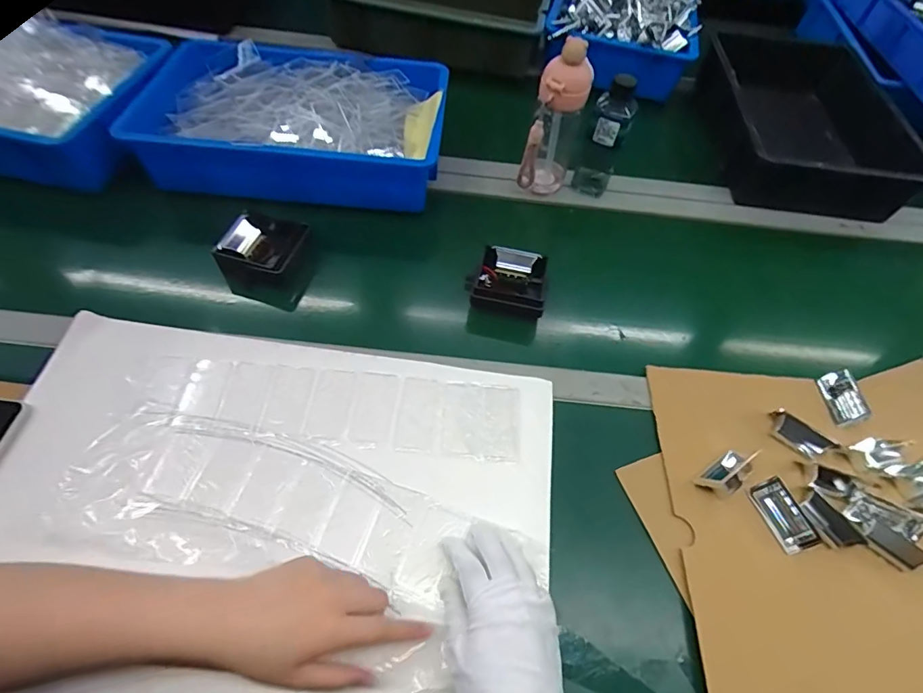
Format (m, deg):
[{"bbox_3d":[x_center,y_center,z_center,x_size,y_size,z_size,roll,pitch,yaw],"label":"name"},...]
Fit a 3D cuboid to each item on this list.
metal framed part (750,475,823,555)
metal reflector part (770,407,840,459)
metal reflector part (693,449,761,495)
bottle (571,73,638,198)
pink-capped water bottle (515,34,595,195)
[{"bbox_3d":[0.308,0.161,0.454,0.030,0.022,0.063,-17,60,-15],"label":"metal framed part"},{"bbox_3d":[0.363,0.094,0.505,0.063,0.018,0.035,35,61,17],"label":"metal reflector part"},{"bbox_3d":[0.273,0.123,0.477,0.072,0.025,0.031,-29,64,-22],"label":"metal reflector part"},{"bbox_3d":[0.202,-0.296,0.674,0.057,0.155,0.058,21,58,8],"label":"bottle"},{"bbox_3d":[0.123,-0.296,0.636,0.068,0.190,0.060,16,57,5],"label":"pink-capped water bottle"}]

